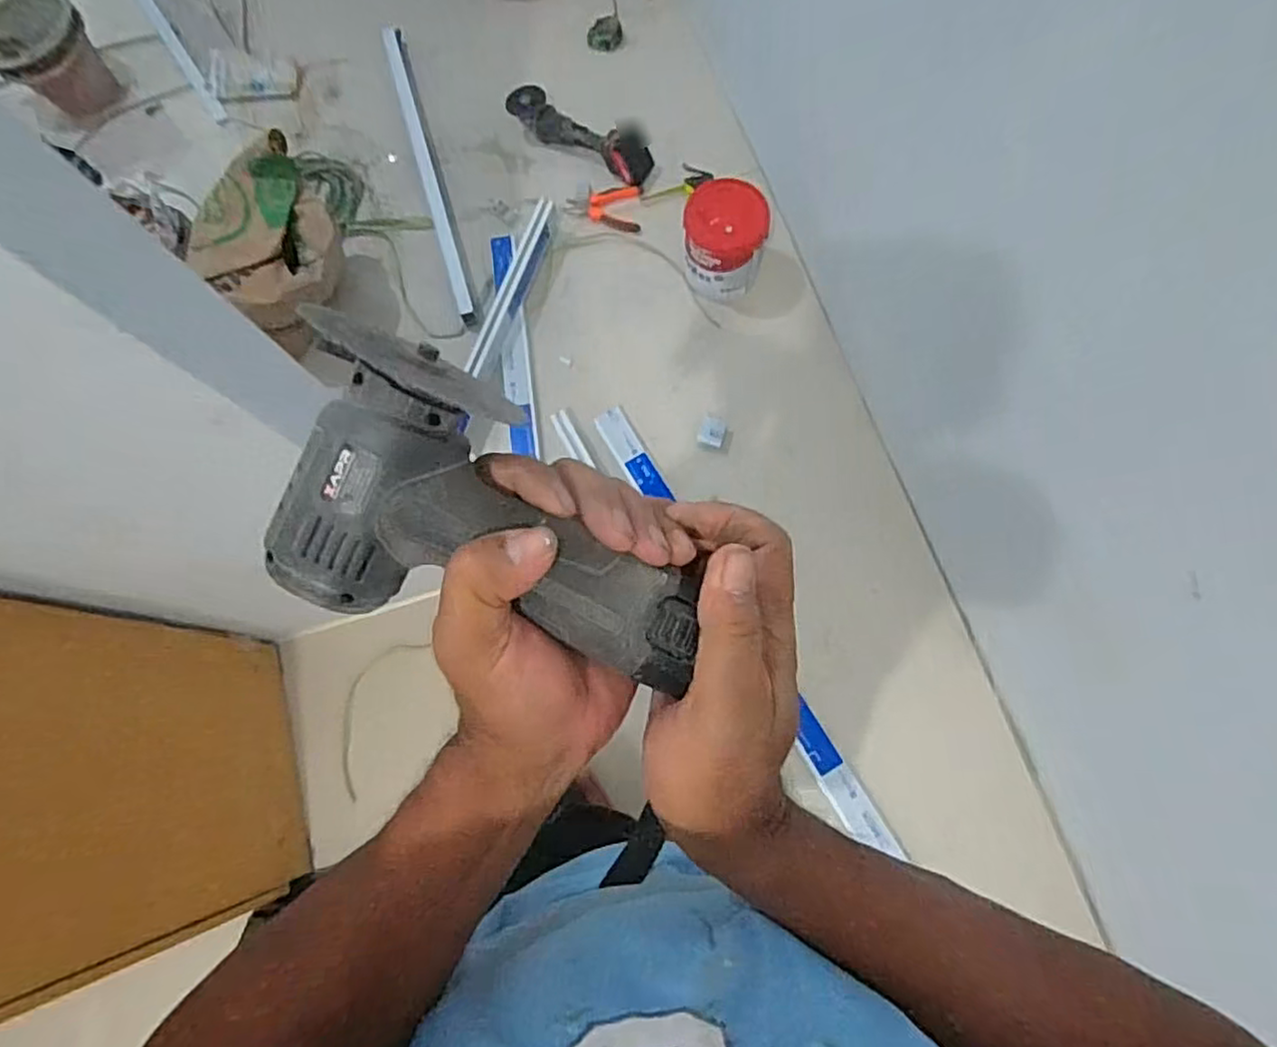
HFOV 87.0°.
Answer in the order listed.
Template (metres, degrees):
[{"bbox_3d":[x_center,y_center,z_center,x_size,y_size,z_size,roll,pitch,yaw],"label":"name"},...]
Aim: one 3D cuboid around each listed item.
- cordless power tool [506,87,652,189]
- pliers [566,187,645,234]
[{"bbox_3d":[-0.144,-0.939,1.616,0.392,0.084,0.087,27,78,9],"label":"cordless power tool"},{"bbox_3d":[-0.070,-0.776,1.628,0.197,0.030,0.110,24,77,15],"label":"pliers"}]

